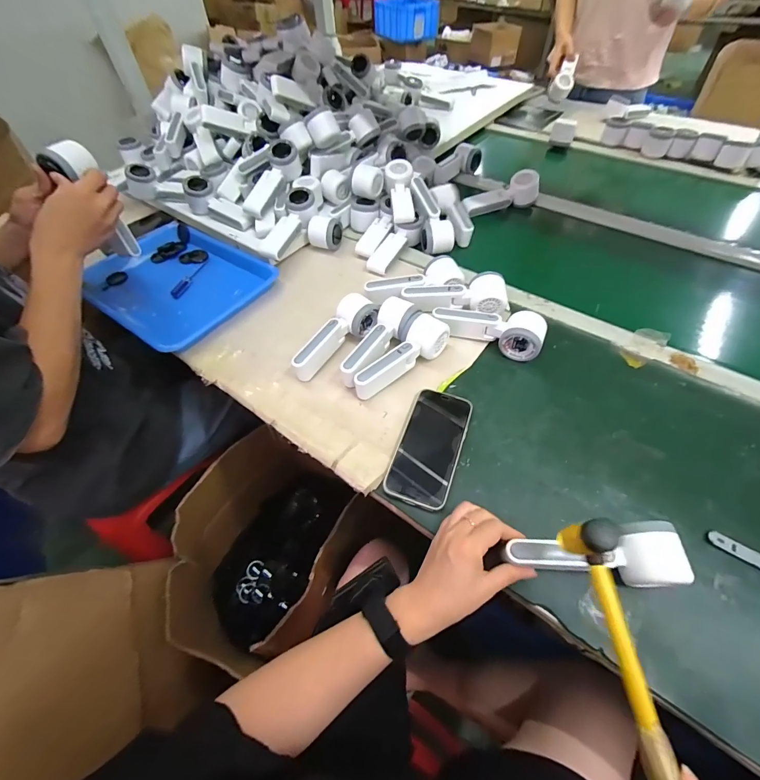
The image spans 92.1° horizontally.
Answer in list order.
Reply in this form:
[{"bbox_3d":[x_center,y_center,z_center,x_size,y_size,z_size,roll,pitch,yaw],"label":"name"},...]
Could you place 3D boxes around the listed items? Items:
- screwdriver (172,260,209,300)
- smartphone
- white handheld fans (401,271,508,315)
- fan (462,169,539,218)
[{"bbox_3d":[-0.367,-0.216,0.699,0.019,0.018,0.111,9,54,9],"label":"screwdriver"},{"bbox_3d":[0.064,0.069,0.469,0.078,0.017,0.161,16,55,13],"label":"smartphone"},{"bbox_3d":[0.121,-0.151,0.602,0.166,0.044,0.069,-5,54,-1],"label":"white handheld fans"},{"bbox_3d":[0.262,-0.433,0.805,0.162,0.053,0.065,-16,54,-10],"label":"fan"}]

